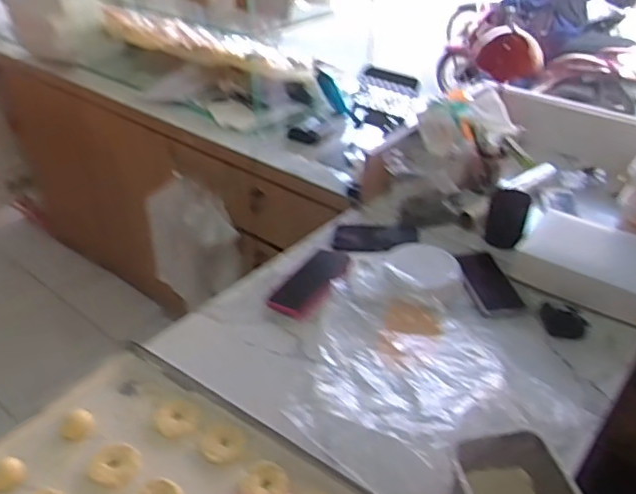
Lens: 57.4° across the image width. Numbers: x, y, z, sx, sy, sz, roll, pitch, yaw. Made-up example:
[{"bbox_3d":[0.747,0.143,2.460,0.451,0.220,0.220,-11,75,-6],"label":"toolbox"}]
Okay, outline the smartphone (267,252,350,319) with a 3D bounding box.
[{"bbox_3d":[-0.010,0.058,1.011,0.077,0.011,0.170,21,46,29],"label":"smartphone"}]

